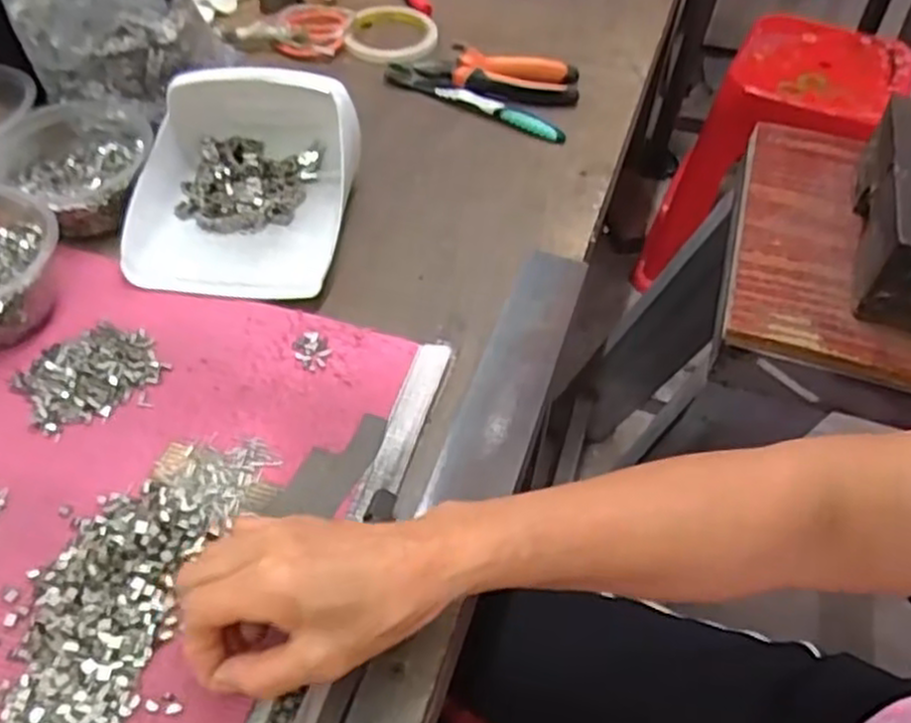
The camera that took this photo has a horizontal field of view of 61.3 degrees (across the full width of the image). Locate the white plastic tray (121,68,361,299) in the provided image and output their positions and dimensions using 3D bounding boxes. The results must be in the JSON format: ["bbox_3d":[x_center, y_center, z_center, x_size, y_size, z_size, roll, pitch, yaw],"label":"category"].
[{"bbox_3d":[-0.156,-0.139,0.561,0.153,0.082,0.175,9,51,1],"label":"white plastic tray"}]

